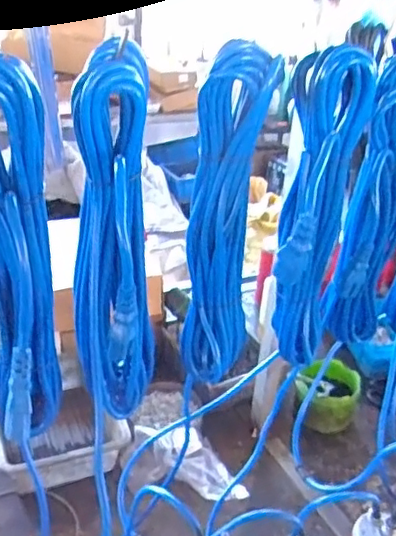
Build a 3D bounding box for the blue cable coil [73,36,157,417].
[{"bbox_3d":[-0.074,-0.009,0.506,0.072,0.344,0.061,2,26,-6],"label":"blue cable coil"}]

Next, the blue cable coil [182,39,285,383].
[{"bbox_3d":[0.025,-0.036,0.547,0.066,0.332,0.050,4,26,-1],"label":"blue cable coil"}]

